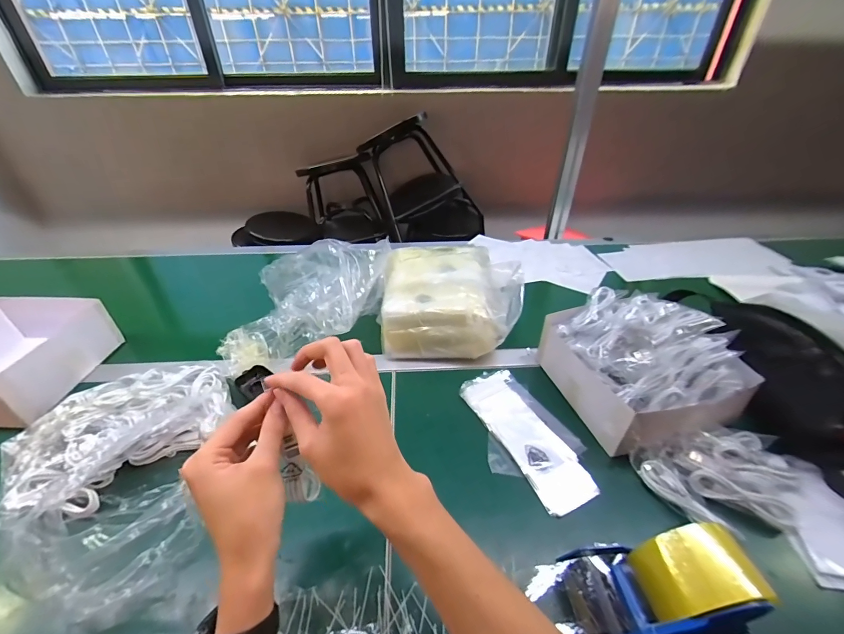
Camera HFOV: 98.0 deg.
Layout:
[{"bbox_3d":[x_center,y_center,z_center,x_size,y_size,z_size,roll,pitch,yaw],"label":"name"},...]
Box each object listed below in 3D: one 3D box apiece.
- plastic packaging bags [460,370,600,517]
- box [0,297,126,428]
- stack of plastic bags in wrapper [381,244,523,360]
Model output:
[{"bbox_3d":[0.140,0.160,0.510,0.121,0.017,0.217,-19,41,-21],"label":"plastic packaging bags"},{"bbox_3d":[-0.672,0.064,0.595,0.242,0.100,0.221,3,37,5],"label":"box"},{"bbox_3d":[0.045,-0.038,0.669,0.225,0.119,0.225,-2,37,-2],"label":"stack of plastic bags in wrapper"}]

